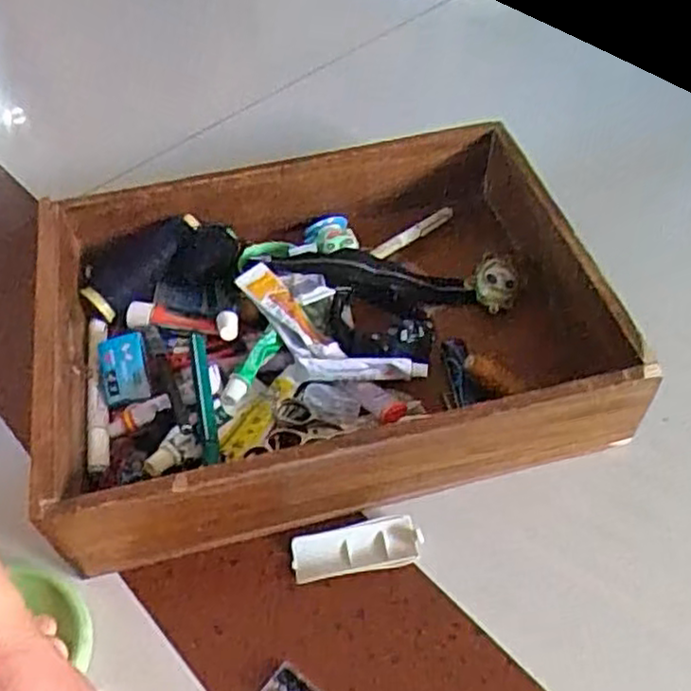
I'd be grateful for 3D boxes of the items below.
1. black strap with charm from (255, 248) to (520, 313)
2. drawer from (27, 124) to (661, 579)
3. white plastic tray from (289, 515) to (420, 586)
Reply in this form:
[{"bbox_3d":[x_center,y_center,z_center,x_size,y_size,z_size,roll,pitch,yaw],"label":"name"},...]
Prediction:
[{"bbox_3d":[0.037,-0.055,0.617,0.212,0.033,0.042,3,51,5],"label":"black strap with charm"},{"bbox_3d":[-0.020,-0.022,0.580,0.405,0.097,0.307,-12,52,-7],"label":"drawer"},{"bbox_3d":[0.008,0.139,0.500,0.087,0.008,0.037,-8,51,-3],"label":"white plastic tray"}]

